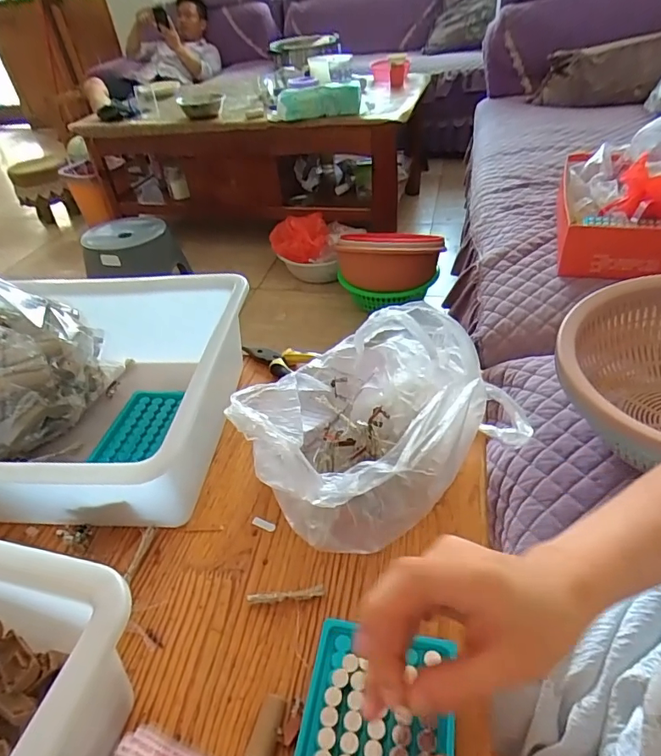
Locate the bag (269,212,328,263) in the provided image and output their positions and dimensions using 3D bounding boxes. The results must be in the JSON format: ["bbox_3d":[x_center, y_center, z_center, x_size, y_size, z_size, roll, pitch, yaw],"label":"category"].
[{"bbox_3d":[-0.104,-0.515,1.786,0.206,0.111,0.170,-16,41,-11],"label":"bag"}]

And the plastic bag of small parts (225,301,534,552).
[{"bbox_3d":[0.050,0.026,0.431,0.231,0.121,0.245,10,43,19],"label":"plastic bag of small parts"}]

